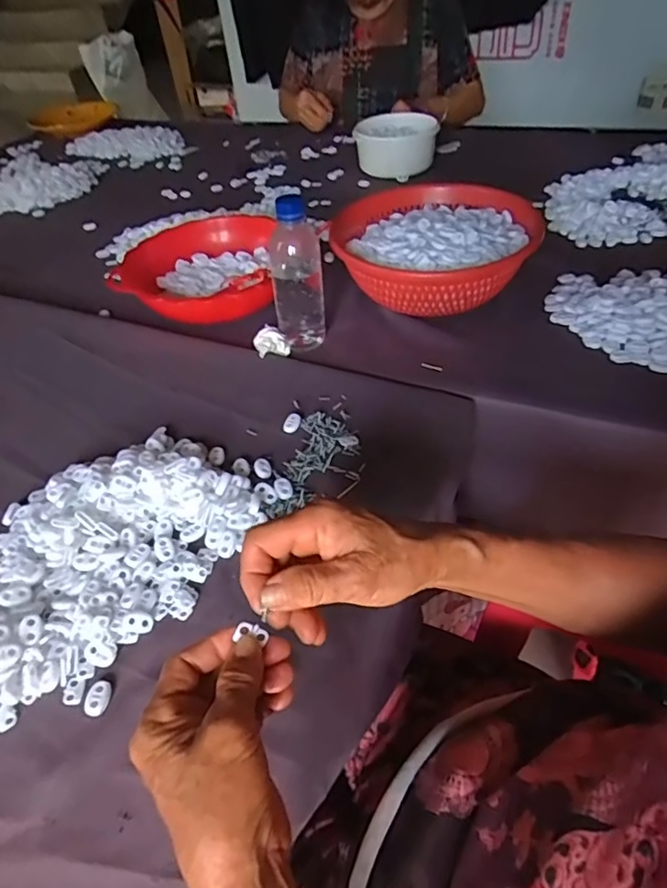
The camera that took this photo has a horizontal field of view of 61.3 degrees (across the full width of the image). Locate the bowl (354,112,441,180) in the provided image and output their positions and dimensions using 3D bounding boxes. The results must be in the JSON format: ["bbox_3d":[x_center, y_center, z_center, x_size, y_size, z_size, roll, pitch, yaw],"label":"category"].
[{"bbox_3d":[0.119,-0.574,1.088,0.148,0.087,0.137,-3,43,3],"label":"bowl"}]

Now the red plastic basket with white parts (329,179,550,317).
[{"bbox_3d":[0.127,-0.243,0.732,0.256,0.092,0.242,7,46,14],"label":"red plastic basket with white parts"}]

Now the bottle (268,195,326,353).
[{"bbox_3d":[-0.043,-0.196,0.657,0.060,0.173,0.057,-7,45,0],"label":"bottle"}]

